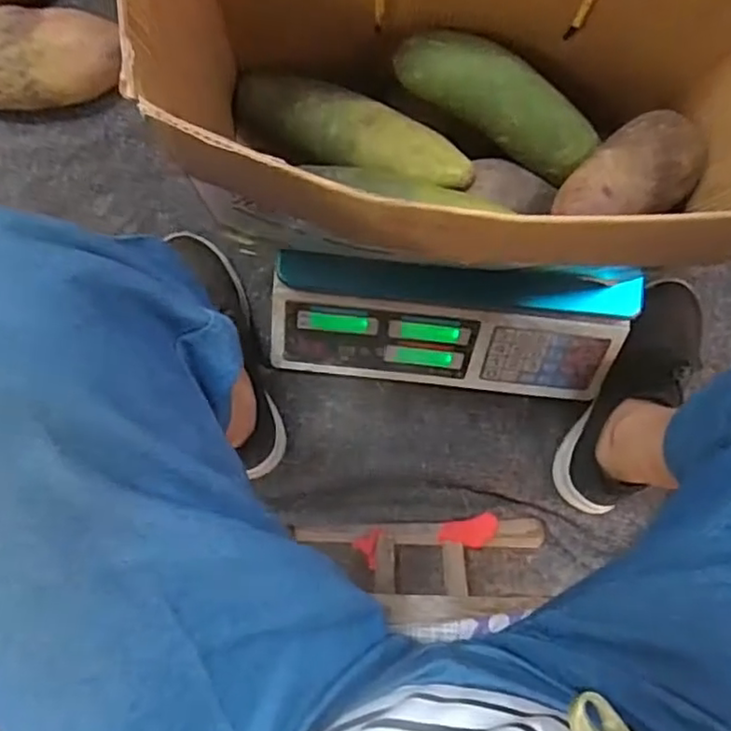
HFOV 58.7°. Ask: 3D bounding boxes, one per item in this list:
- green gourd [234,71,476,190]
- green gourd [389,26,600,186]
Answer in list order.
[{"bbox_3d":[-0.012,-0.177,0.484,0.204,0.055,0.058,24,86,23],"label":"green gourd"},{"bbox_3d":[0.096,-0.191,0.463,0.154,0.056,0.055,28,88,-2],"label":"green gourd"}]

